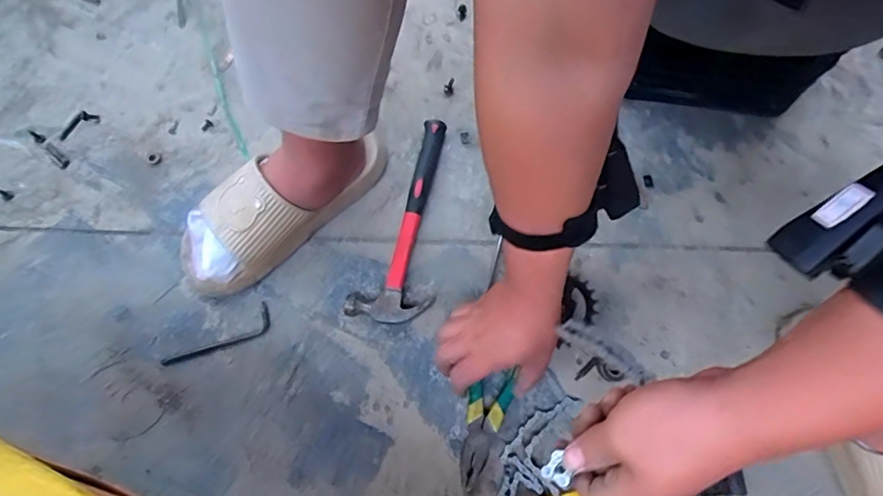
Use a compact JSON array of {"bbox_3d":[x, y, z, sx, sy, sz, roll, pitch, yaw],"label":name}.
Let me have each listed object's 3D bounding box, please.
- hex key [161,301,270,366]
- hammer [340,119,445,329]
[{"bbox_3d":[-0.259,0.111,0.593,0.129,0.004,0.033,-31,73,-13],"label":"hex key"},{"bbox_3d":[-0.030,-0.038,0.647,0.090,0.026,0.282,16,69,5],"label":"hammer"}]

